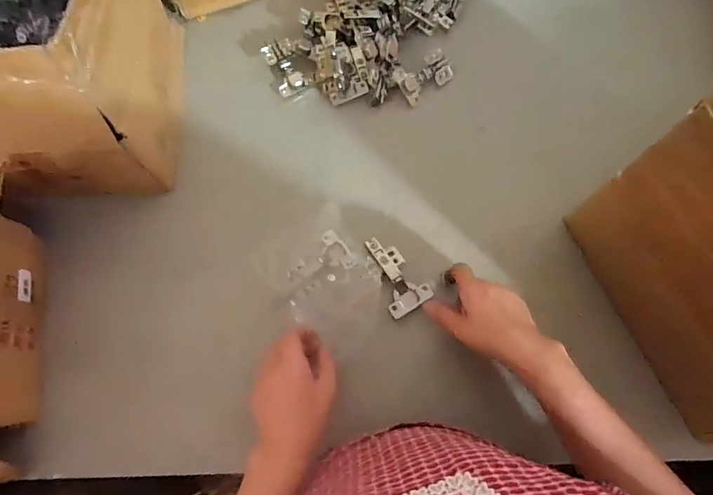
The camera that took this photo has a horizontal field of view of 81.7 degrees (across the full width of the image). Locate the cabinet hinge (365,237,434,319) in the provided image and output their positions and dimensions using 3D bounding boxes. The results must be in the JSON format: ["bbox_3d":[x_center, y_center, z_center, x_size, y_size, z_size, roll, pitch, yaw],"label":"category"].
[{"bbox_3d":[0.052,0.033,0.544,0.059,0.018,0.108,-26,75,-7],"label":"cabinet hinge"}]

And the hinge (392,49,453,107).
[{"bbox_3d":[0.107,-0.270,0.644,0.093,0.026,0.054,-35,73,-10],"label":"hinge"}]

